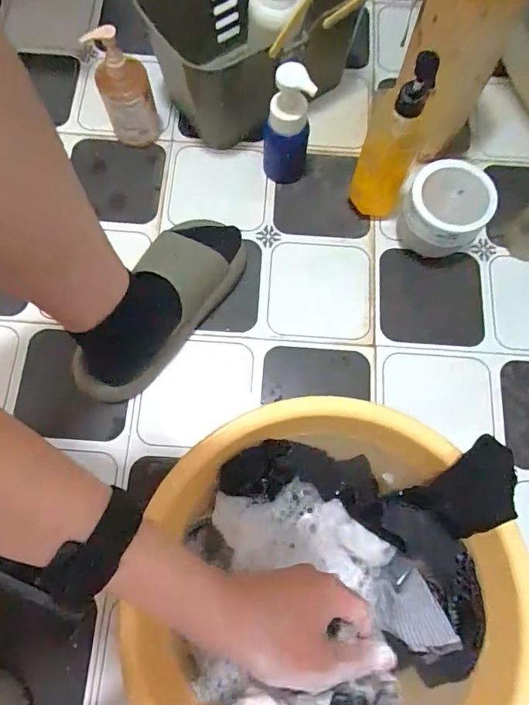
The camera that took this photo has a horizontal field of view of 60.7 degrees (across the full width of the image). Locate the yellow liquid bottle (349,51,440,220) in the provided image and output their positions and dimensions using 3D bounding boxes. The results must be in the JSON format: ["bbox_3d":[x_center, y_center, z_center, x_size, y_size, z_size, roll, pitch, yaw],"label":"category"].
[{"bbox_3d":[0.152,-0.245,0.540,0.068,0.215,0.049,27,74,7],"label":"yellow liquid bottle"}]

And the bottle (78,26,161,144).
[{"bbox_3d":[-0.185,-0.349,0.597,0.067,0.143,0.055,-16,73,-6],"label":"bottle"}]

